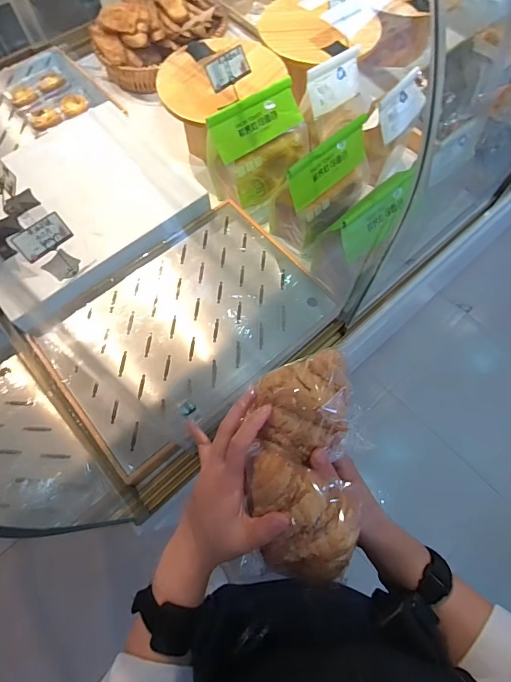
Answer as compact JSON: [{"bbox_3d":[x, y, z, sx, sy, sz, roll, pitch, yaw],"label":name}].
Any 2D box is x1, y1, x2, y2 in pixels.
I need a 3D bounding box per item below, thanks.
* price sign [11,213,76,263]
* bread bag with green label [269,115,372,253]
[{"bbox_3d":[-0.369,-0.180,0.662,0.089,0.010,0.049,-46,114,-23],"label":"price sign"},{"bbox_3d":[0.140,-0.323,0.774,0.116,0.175,0.221,35,72,12],"label":"bread bag with green label"}]

